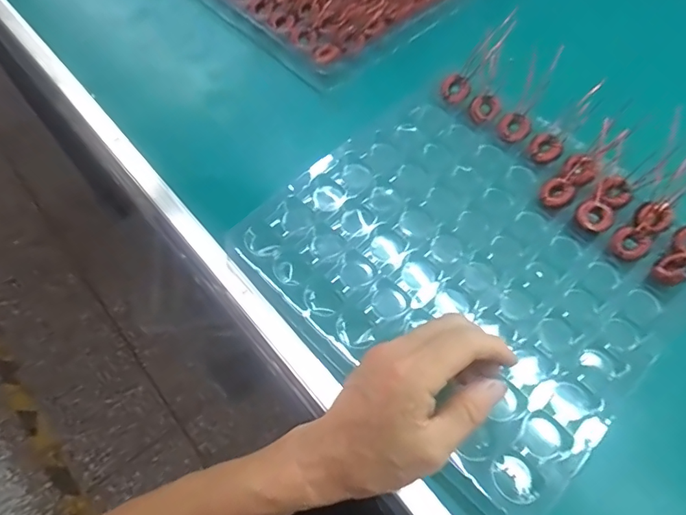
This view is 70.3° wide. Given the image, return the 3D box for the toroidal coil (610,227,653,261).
[{"bbox_3d":[0.230,-0.011,0.391,0.023,0.009,0.026,-37,67,-14],"label":"toroidal coil"}]

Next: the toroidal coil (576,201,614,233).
[{"bbox_3d":[0.205,-0.033,0.397,0.027,0.008,0.025,-1,63,3],"label":"toroidal coil"}]

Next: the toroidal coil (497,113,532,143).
[{"bbox_3d":[0.155,-0.117,0.441,0.028,0.013,0.024,20,66,13],"label":"toroidal coil"}]

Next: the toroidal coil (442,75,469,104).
[{"bbox_3d":[0.107,-0.160,0.464,0.026,0.005,0.026,-1,88,24],"label":"toroidal coil"}]

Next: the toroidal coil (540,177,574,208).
[{"bbox_3d":[0.179,-0.054,0.410,0.025,0.006,0.025,-9,68,24],"label":"toroidal coil"}]

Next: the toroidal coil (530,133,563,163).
[{"bbox_3d":[0.179,-0.097,0.430,0.025,0.007,0.026,-9,62,-5],"label":"toroidal coil"}]

